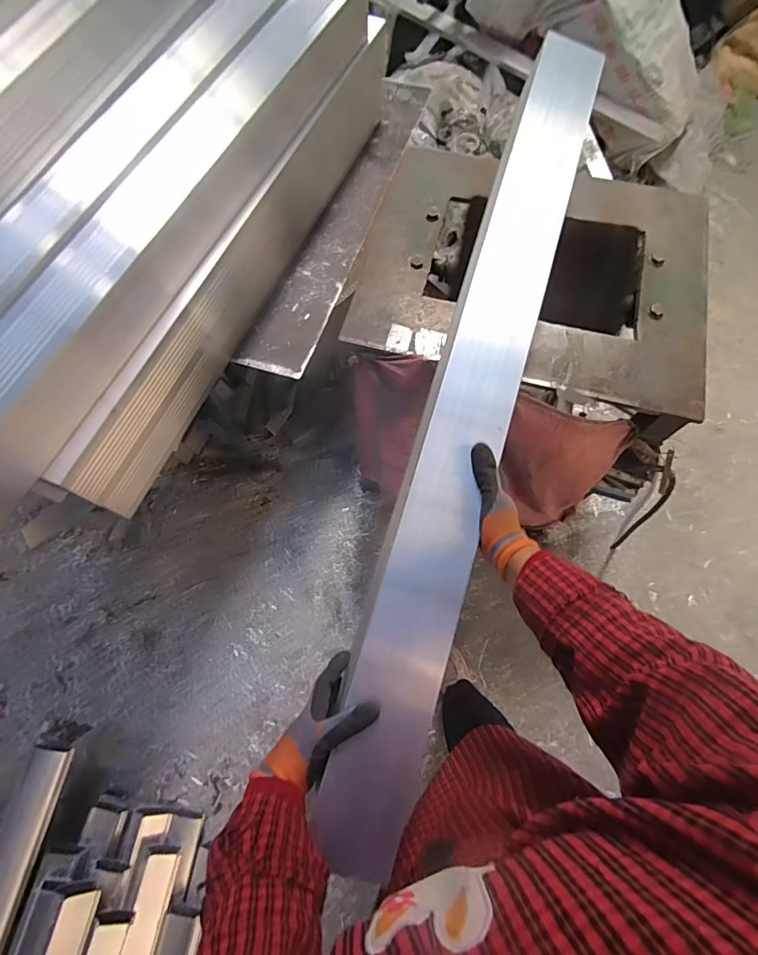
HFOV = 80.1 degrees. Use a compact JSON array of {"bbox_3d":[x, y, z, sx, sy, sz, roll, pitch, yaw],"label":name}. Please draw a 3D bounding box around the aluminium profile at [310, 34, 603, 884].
[{"bbox_3d":[0.127,-0.120,0.582,0.115,0.029,1.092,16,79,7],"label":"aluminium profile"}]

